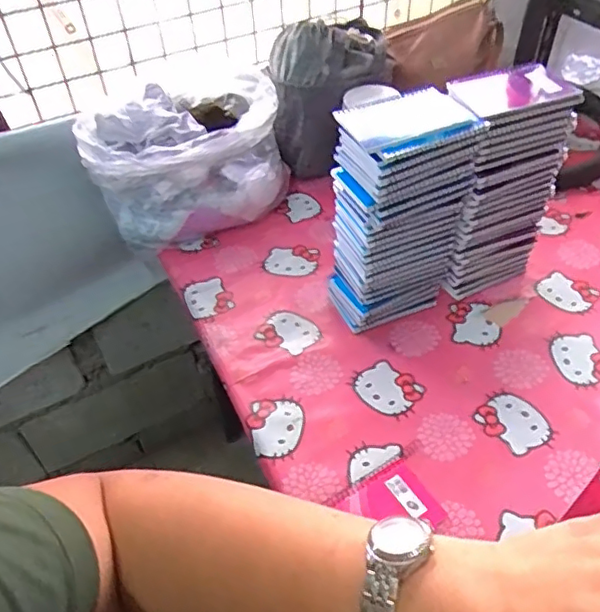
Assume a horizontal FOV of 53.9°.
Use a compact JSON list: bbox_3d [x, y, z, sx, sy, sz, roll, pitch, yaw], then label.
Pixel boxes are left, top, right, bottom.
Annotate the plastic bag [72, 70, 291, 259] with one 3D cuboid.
[{"bbox_3d":[-0.170,-0.242,0.977,0.330,0.183,0.212,-27,51,-22],"label":"plastic bag"}]

